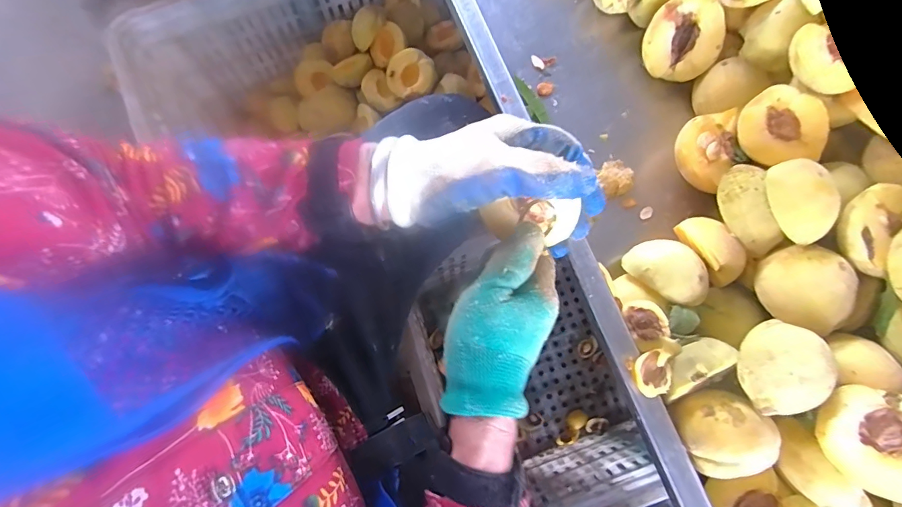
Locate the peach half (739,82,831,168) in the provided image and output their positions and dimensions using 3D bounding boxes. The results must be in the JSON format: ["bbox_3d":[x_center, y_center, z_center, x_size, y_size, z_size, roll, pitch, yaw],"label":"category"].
[{"bbox_3d":[0.271,-0.103,0.353,0.055,0.035,0.058,0,78,0],"label":"peach half"}]

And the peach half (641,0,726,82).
[{"bbox_3d":[0.224,-0.209,0.420,0.072,0.036,0.072,3,106,10],"label":"peach half"}]

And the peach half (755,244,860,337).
[{"bbox_3d":[0.265,0.023,0.318,0.050,0.033,0.060,25,79,6],"label":"peach half"}]

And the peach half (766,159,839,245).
[{"bbox_3d":[0.259,-0.040,0.321,0.045,0.025,0.058,9,78,2],"label":"peach half"}]

